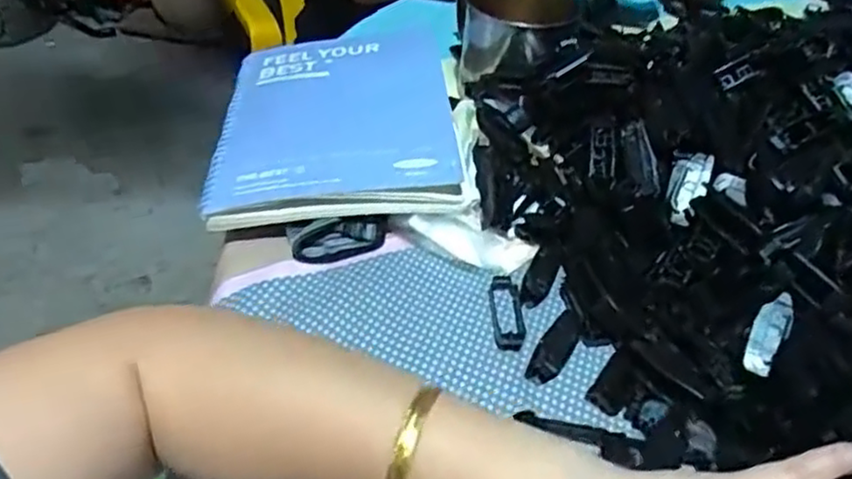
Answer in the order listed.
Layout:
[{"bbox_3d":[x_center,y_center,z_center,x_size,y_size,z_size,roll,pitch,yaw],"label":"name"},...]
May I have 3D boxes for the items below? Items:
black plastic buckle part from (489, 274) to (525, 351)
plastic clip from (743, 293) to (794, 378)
[{"bbox_3d":[0.049,0.045,0.417,0.018,0.006,0.058,2,42,-3],"label":"black plastic buckle part"},{"bbox_3d":[0.175,0.047,0.352,0.016,0.004,0.046,26,73,22],"label":"plastic clip"}]

